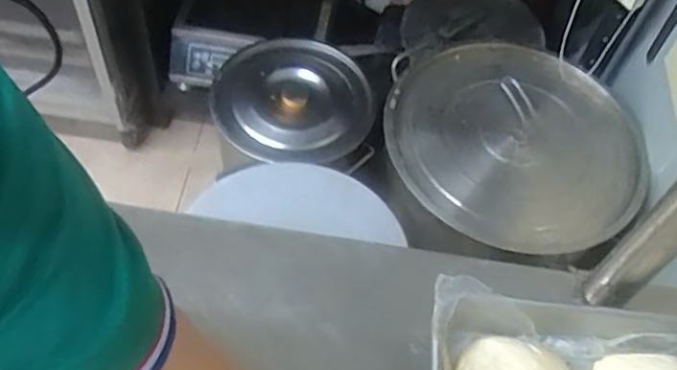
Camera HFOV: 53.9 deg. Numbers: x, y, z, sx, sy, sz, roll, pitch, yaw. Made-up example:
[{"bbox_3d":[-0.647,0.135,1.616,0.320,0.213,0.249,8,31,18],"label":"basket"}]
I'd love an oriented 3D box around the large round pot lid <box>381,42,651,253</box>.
[{"bbox_3d":[0.320,-0.092,1.215,0.448,0.060,0.441,3,57,-4],"label":"large round pot lid"}]

